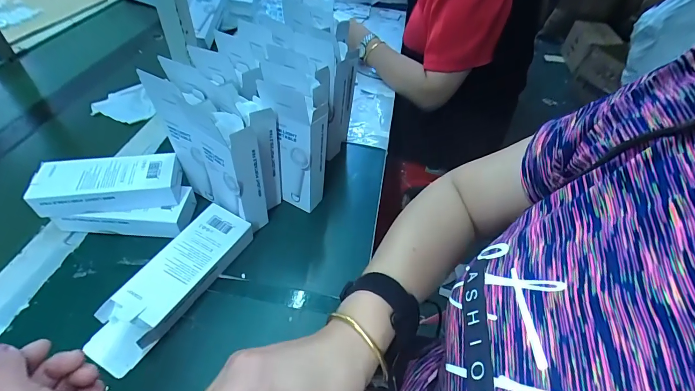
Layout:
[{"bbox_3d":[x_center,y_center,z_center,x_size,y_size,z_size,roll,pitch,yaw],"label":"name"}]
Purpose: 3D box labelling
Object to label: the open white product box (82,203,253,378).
[{"bbox_3d":[-0.206,0.102,0.421,0.076,0.041,0.209,25,49,15],"label":"open white product box"}]

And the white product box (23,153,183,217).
[{"bbox_3d":[-0.310,-0.016,0.461,0.168,0.038,0.071,-7,48,-11],"label":"white product box"}]

